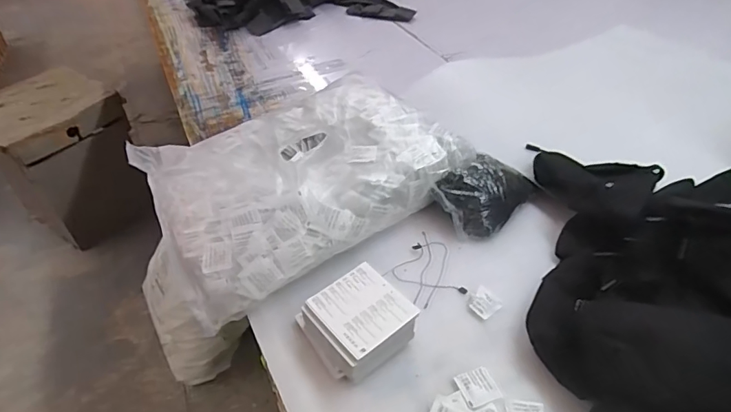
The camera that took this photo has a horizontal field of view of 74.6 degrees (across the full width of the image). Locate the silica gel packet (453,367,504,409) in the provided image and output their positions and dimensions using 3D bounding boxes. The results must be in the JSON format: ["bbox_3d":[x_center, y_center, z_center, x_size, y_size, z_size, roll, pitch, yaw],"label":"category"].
[{"bbox_3d":[0.123,0.198,0.524,0.041,0.006,0.040,-13,45,-15],"label":"silica gel packet"}]

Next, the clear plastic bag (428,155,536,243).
[{"bbox_3d":[0.181,-0.024,0.709,0.150,0.063,0.092,-31,48,-26],"label":"clear plastic bag"}]

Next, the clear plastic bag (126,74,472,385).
[{"bbox_3d":[-0.107,-0.045,0.730,0.446,0.100,0.346,-26,47,-23],"label":"clear plastic bag"}]

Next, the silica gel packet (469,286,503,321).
[{"bbox_3d":[0.148,0.122,0.604,0.037,0.010,0.038,-30,48,-26],"label":"silica gel packet"}]

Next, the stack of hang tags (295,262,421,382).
[{"bbox_3d":[-0.010,0.137,0.567,0.109,0.054,0.116,-28,47,-24],"label":"stack of hang tags"}]

